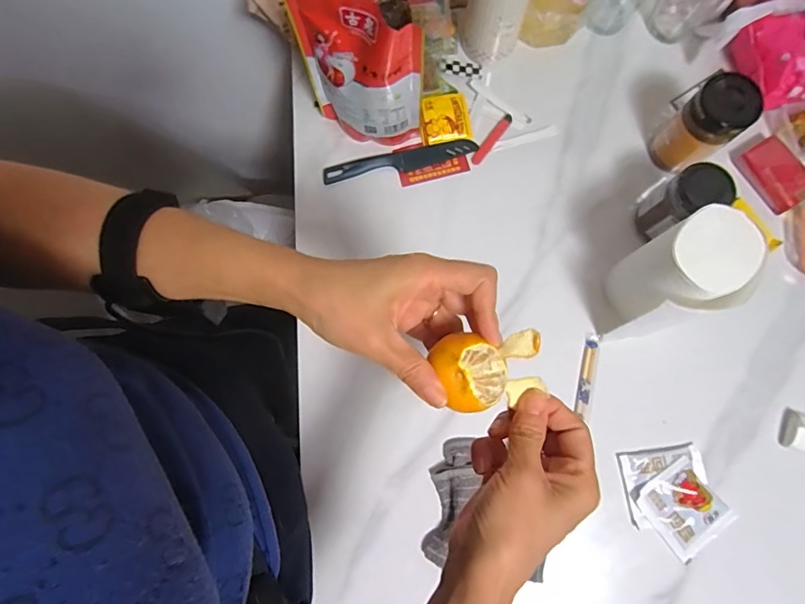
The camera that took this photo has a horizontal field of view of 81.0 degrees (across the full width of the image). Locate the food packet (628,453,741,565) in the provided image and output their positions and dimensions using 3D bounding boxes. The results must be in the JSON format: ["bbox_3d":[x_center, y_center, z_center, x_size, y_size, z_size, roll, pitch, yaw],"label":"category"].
[{"bbox_3d":[0.303,0.221,0.507,0.075,0.012,0.087,-38,81,-7],"label":"food packet"}]

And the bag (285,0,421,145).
[{"bbox_3d":[-0.043,-0.250,0.508,0.122,0.209,0.074,-12,79,-2],"label":"bag"}]

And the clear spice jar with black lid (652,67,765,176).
[{"bbox_3d":[0.340,-0.199,0.542,0.058,0.113,0.069,-32,80,-6],"label":"clear spice jar with black lid"}]

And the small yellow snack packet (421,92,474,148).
[{"bbox_3d":[0.055,-0.235,0.605,0.061,0.010,0.060,-9,79,-1],"label":"small yellow snack packet"}]

